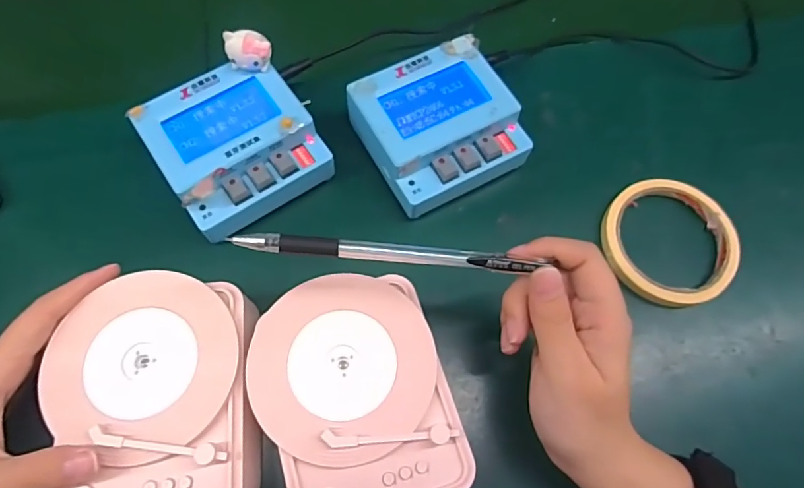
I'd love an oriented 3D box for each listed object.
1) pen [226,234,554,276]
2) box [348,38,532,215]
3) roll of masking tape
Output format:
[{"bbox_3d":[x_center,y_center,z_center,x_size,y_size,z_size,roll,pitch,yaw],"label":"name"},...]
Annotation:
[{"bbox_3d":[-0.007,0.004,0.242,0.146,0.008,0.011,5,67,-2],"label":"pen"},{"bbox_3d":[0.023,-0.081,0.360,0.109,0.052,0.093,-27,70,-12],"label":"box"},{"bbox_3d":[0.188,-0.002,0.351,0.089,0.017,0.089,15,67,4],"label":"roll of masking tape"}]

